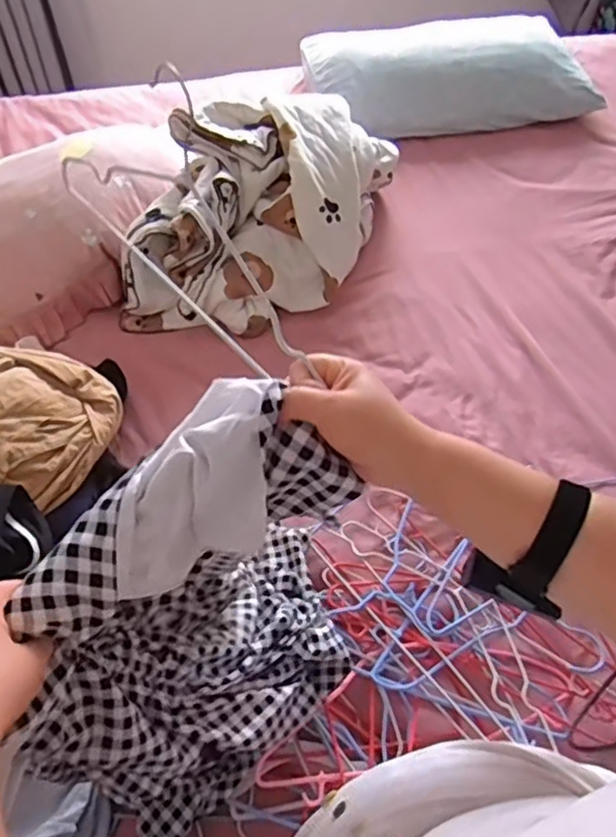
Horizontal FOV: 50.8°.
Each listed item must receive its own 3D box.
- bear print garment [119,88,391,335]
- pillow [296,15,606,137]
[{"bbox_3d":[-0.084,-0.383,1.197,0.406,0.214,0.467,11,57,8],"label":"bear print garment"},{"bbox_3d":[0.356,-0.810,1.535,0.711,0.155,0.223,-6,56,-4],"label":"pillow"}]

